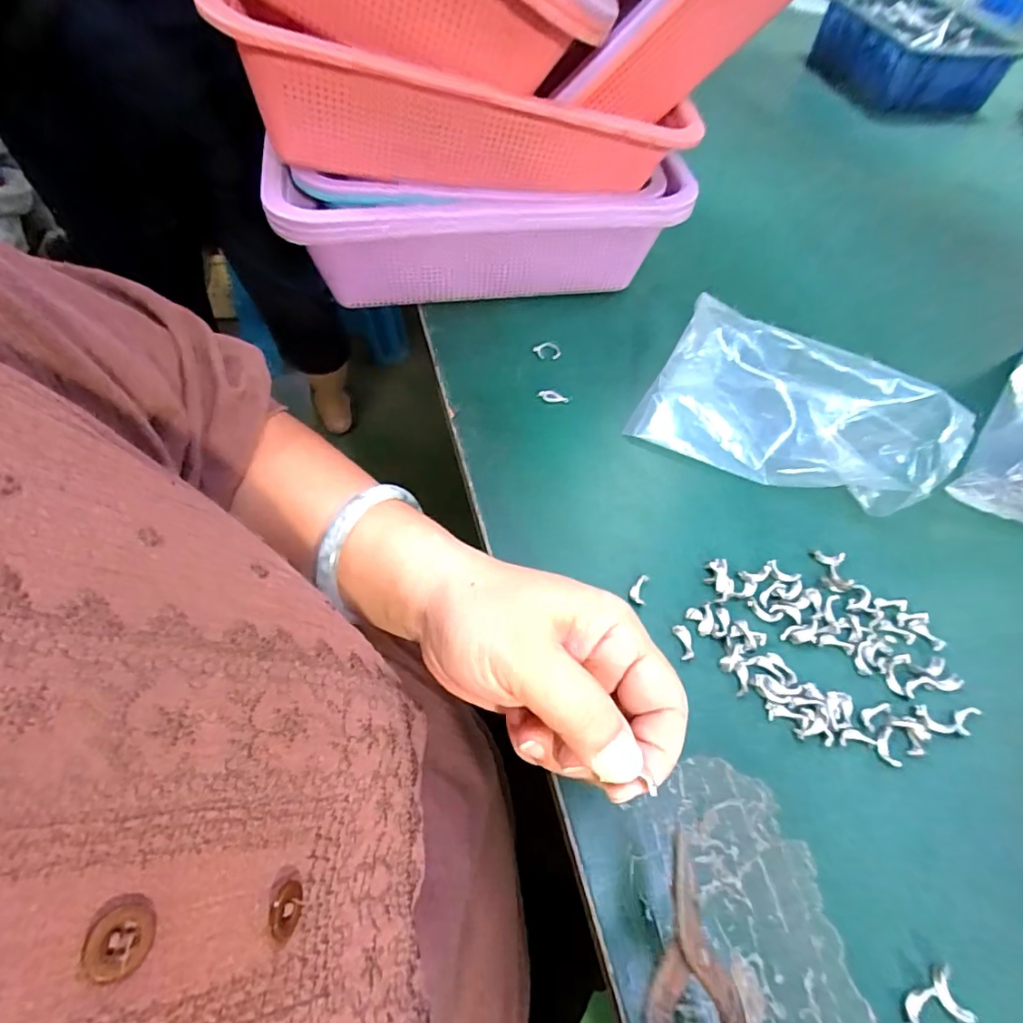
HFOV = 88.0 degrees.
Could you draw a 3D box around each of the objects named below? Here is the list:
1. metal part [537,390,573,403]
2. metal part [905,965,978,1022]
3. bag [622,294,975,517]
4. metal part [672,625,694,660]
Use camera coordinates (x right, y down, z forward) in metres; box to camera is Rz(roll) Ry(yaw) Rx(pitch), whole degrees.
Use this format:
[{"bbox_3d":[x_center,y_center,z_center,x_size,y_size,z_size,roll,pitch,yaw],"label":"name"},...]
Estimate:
[{"bbox_3d":[0.031,-0.083,0.384,0.025,0.004,0.008,18,57,7],"label":"metal part"},{"bbox_3d":[0.167,0.196,0.208,0.027,0.006,0.017,-19,60,-17],"label":"metal part"},{"bbox_3d":[0.193,-0.073,0.362,0.185,0.054,0.130,29,59,14],"label":"bag"},{"bbox_3d":[0.094,0.070,0.286,0.008,0.005,0.018,-6,58,-9],"label":"metal part"}]

